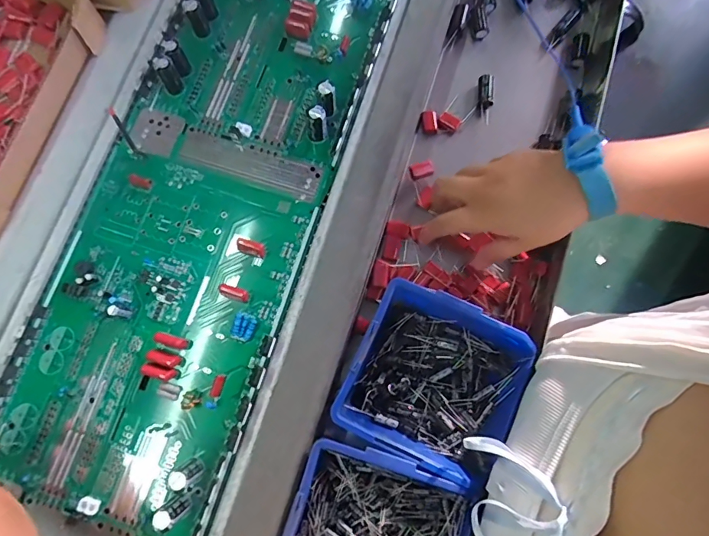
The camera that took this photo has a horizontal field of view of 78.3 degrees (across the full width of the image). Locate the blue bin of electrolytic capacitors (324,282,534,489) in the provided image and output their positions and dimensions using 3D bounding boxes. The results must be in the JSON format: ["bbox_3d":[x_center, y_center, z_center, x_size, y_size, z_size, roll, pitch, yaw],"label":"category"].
[{"bbox_3d":[0.064,0.087,0.342,0.127,0.048,0.119,25,79,5],"label":"blue bin of electrolytic capacitors"}]

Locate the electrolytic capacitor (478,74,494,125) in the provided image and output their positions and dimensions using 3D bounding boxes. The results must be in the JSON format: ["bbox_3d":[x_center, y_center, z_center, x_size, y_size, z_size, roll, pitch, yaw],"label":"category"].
[{"bbox_3d":[0.128,-0.164,0.423,0.012,0.012,0.046,-4,95,-1],"label":"electrolytic capacitor"}]

